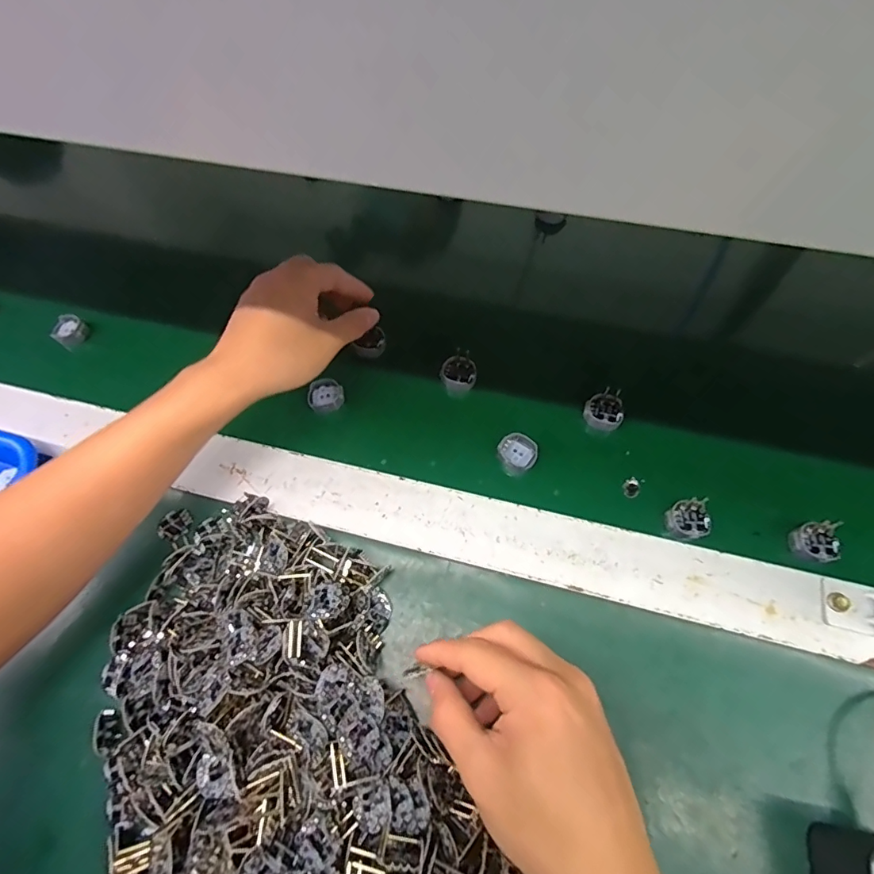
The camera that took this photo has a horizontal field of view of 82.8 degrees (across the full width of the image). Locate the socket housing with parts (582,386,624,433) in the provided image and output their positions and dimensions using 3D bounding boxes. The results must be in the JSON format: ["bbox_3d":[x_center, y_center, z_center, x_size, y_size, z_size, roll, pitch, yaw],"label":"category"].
[{"bbox_3d":[0.131,-0.021,0.388,0.030,0.022,0.027,21,66,13],"label":"socket housing with parts"}]

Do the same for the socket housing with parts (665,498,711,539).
[{"bbox_3d":[0.176,0.057,0.345,0.029,0.010,0.025,-9,62,-1],"label":"socket housing with parts"}]

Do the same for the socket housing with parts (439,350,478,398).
[{"bbox_3d":[0.018,-0.054,0.412,0.028,0.026,0.030,-1,62,3],"label":"socket housing with parts"}]

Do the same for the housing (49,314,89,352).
[{"bbox_3d":[-0.342,-0.099,0.461,0.023,0.016,0.027,34,69,19],"label":"housing"}]

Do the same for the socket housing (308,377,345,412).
[{"bbox_3d":[-0.092,-0.035,0.414,0.028,0.013,0.029,-13,63,-3],"label":"socket housing"}]

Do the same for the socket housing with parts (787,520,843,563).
[{"bbox_3d":[0.258,0.071,0.335,0.030,0.013,0.025,-3,62,2],"label":"socket housing with parts"}]

